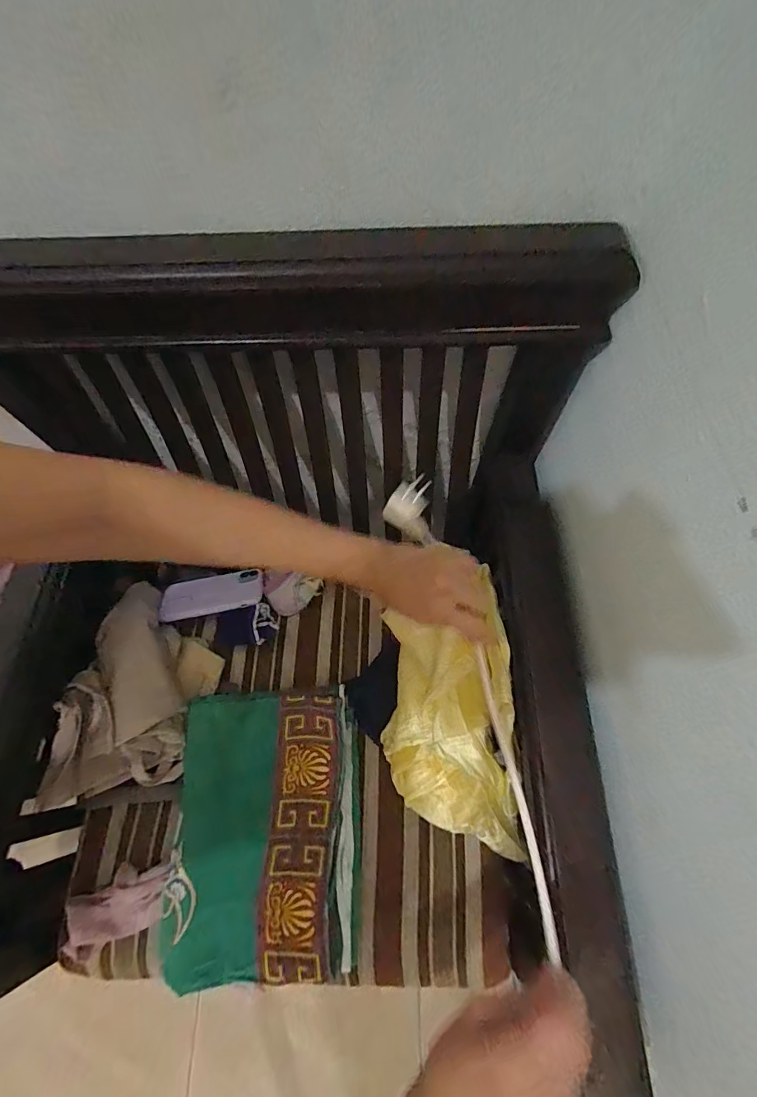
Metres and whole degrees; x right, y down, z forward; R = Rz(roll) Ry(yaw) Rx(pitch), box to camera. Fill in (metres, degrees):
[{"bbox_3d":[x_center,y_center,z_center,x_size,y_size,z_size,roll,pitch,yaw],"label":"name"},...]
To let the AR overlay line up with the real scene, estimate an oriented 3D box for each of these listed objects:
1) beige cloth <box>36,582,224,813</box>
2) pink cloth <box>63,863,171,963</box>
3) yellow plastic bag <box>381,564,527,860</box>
[{"bbox_3d":[-0.306,0.183,0.566,0.150,0.081,0.273,8,67,6],"label":"beige cloth"},{"bbox_3d":[-0.308,0.421,0.509,0.122,0.026,0.067,-25,68,-9],"label":"pink cloth"},{"bbox_3d":[0.075,0.207,0.488,0.122,0.181,0.271,-10,65,-7],"label":"yellow plastic bag"}]

